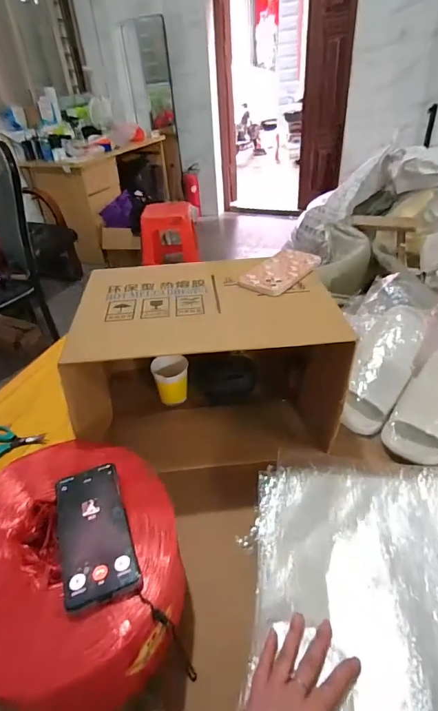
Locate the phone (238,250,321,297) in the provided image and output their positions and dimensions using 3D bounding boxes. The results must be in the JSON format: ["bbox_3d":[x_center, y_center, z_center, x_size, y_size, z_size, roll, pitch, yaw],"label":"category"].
[{"bbox_3d":[0.106,-0.147,0.690,0.083,0.011,0.164,23,44,33],"label":"phone"}]

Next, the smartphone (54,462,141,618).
[{"bbox_3d":[-0.141,0.196,0.450,0.074,0.012,0.163,-12,39,-19],"label":"smartphone"}]

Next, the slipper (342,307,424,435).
[{"bbox_3d":[0.308,0.017,0.750,0.102,0.079,0.286,19,71,29],"label":"slipper"}]

